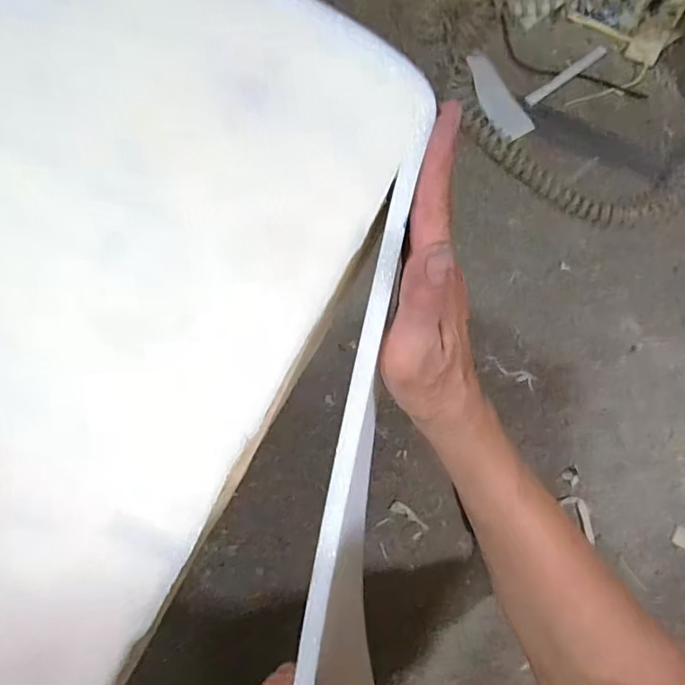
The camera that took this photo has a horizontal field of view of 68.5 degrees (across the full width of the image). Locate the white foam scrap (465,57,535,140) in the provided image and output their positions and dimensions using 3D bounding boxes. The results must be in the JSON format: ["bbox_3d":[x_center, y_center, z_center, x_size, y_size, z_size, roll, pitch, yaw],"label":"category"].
[{"bbox_3d":[0.329,-0.522,1.067,0.073,0.008,0.202,-27,85,-3],"label":"white foam scrap"}]

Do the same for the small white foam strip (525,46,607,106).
[{"bbox_3d":[0.480,-0.572,1.075,0.207,0.011,0.025,-35,85,-4],"label":"small white foam strip"}]

